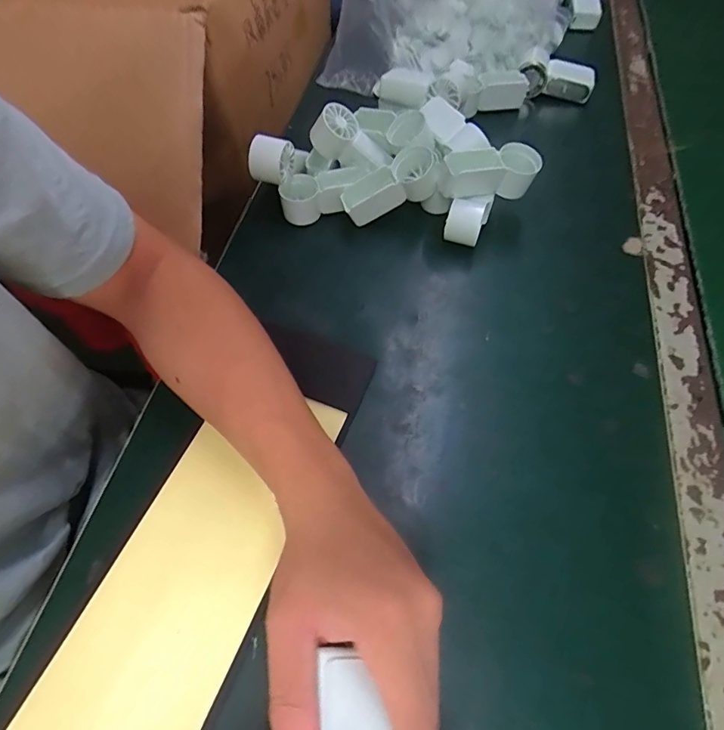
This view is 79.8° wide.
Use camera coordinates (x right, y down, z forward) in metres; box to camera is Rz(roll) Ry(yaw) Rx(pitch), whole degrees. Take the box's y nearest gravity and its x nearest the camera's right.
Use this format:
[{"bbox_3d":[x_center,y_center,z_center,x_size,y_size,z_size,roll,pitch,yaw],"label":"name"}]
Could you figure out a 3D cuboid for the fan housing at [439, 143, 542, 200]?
[{"bbox_3d":[0.119,-0.182,0.412,0.092,0.039,0.033,-11,62,-6],"label":"fan housing"}]

